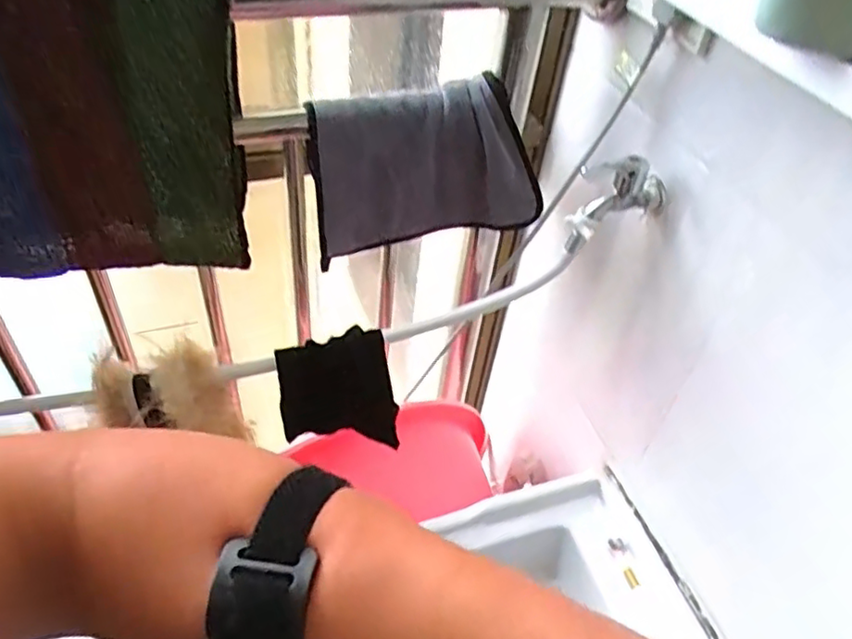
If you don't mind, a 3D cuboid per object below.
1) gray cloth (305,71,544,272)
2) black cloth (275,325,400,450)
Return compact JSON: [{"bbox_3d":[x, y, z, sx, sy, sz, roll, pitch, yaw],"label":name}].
[{"bbox_3d":[0.001,-0.163,0.721,0.252,0.175,0.063,-8,47,-14],"label":"gray cloth"},{"bbox_3d":[-0.098,0.089,0.727,0.125,0.171,0.030,-12,48,-17],"label":"black cloth"}]

